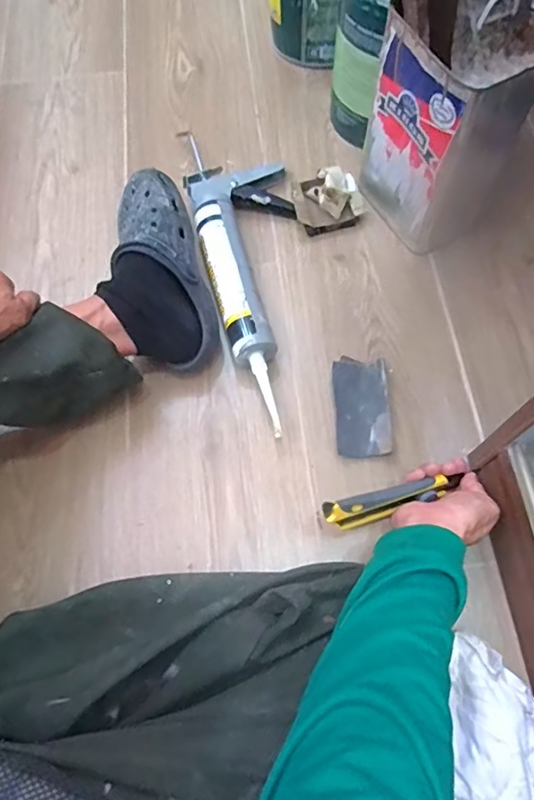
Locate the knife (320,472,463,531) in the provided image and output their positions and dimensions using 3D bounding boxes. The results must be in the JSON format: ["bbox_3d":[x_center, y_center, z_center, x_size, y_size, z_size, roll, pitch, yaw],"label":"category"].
[{"bbox_3d":[0.121,0.097,0.515,0.153,0.023,0.023,-10,66,-24],"label":"knife"}]

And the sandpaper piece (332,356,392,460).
[{"bbox_3d":[0.110,0.009,0.617,0.062,0.014,0.120,-1,68,2],"label":"sandpaper piece"}]

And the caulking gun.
[{"bbox_3d":[-0.017,-0.184,0.677,0.132,0.057,0.472,-12,68,-3],"label":"caulking gun"}]

